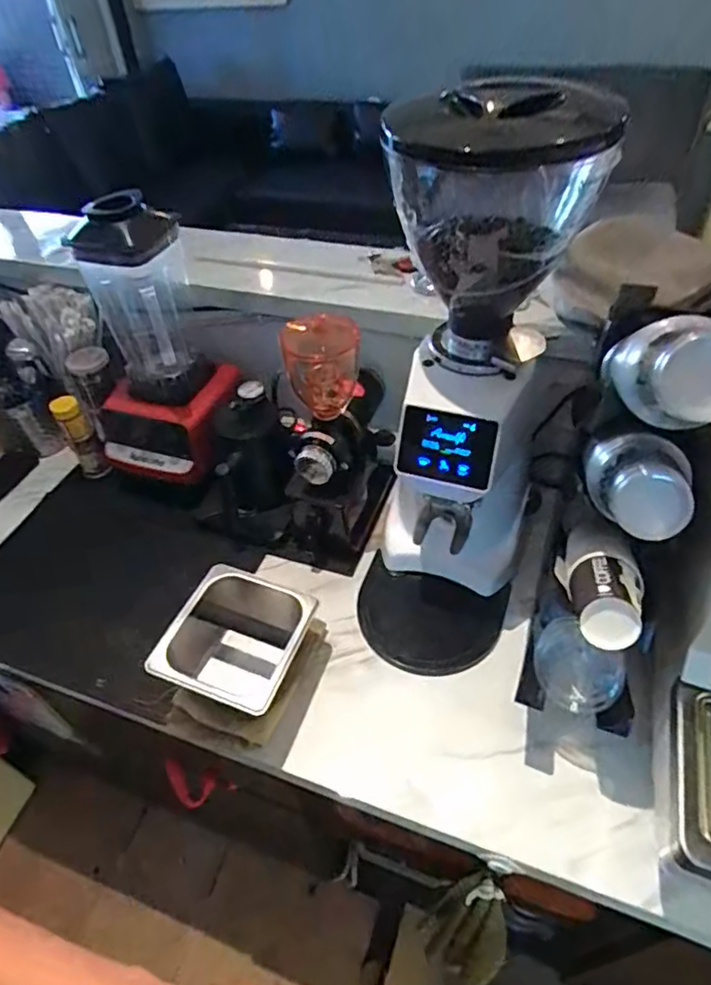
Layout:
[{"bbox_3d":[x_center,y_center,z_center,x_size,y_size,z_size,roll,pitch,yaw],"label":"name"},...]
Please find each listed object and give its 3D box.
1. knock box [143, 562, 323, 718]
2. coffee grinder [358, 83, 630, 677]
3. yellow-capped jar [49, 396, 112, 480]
[{"bbox_3d":[-0.153,0.212,0.769,0.168,0.121,0.168,12,48,16],"label":"knock box"},{"bbox_3d":[0.112,-0.064,0.676,0.210,0.631,0.255,9,47,14],"label":"coffee grinder"},{"bbox_3d":[-0.480,-0.091,1.016,0.048,0.172,0.045,-3,45,3],"label":"yellow-capped jar"}]

